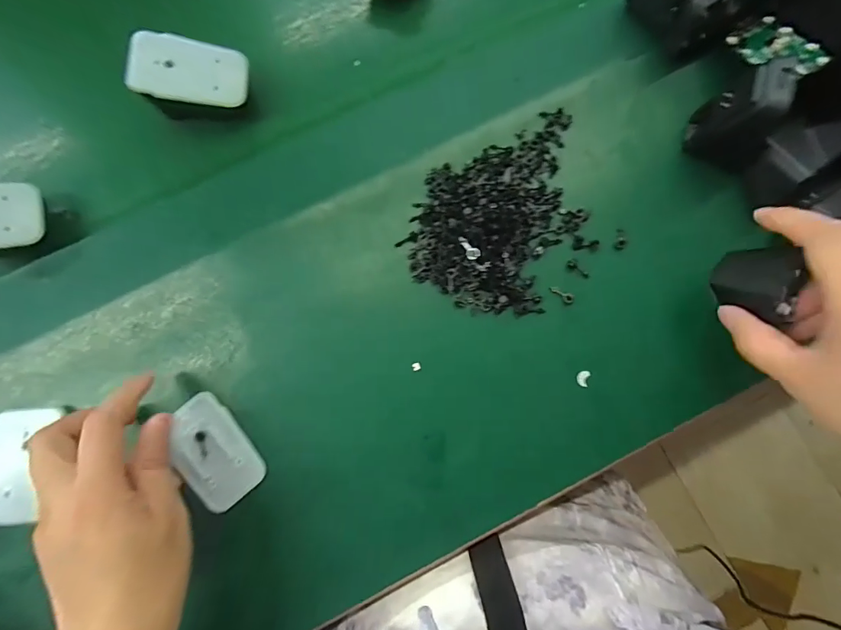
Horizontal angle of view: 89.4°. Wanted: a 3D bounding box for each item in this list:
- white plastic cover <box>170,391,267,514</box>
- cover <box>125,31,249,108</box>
[{"bbox_3d":[-0.131,0.086,0.269,0.042,0.009,0.068,-36,86,-13],"label":"white plastic cover"},{"bbox_3d":[-0.149,-0.159,0.275,0.067,0.008,0.044,3,79,-20],"label":"cover"}]

